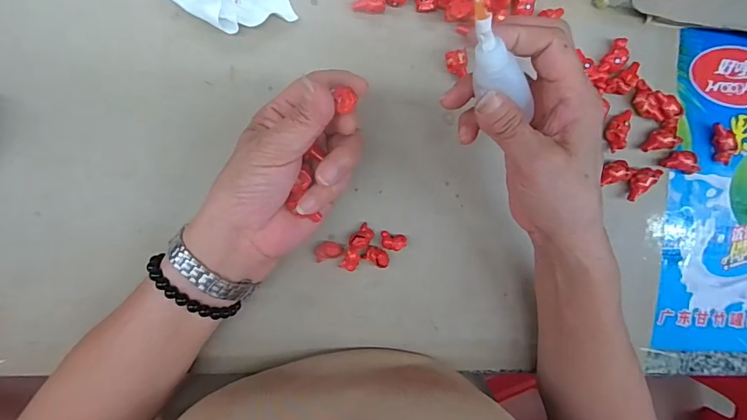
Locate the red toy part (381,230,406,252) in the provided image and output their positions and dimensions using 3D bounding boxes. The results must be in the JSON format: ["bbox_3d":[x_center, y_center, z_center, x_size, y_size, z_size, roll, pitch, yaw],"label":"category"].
[{"bbox_3d":[0.016,0.025,0.337,0.019,0.016,0.013,15,92,-9],"label":"red toy part"}]

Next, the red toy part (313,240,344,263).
[{"bbox_3d":[-0.036,0.032,0.330,0.022,0.015,0.014,-22,97,-6],"label":"red toy part"}]

